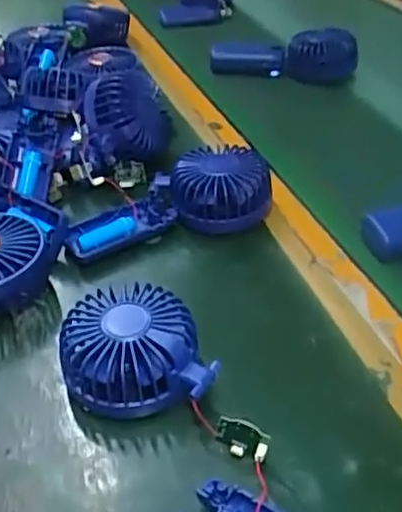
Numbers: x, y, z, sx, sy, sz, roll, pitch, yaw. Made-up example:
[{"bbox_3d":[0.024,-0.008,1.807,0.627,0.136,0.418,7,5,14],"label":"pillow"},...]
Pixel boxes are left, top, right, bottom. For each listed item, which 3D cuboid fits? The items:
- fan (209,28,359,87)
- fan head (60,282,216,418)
[{"bbox_3d":[0.104,-0.250,0.793,0.179,0.056,0.038,2,39,2],"label":"fan"},{"bbox_3d":[-0.041,0.058,0.399,0.090,0.045,0.082,-7,39,-6],"label":"fan head"}]

